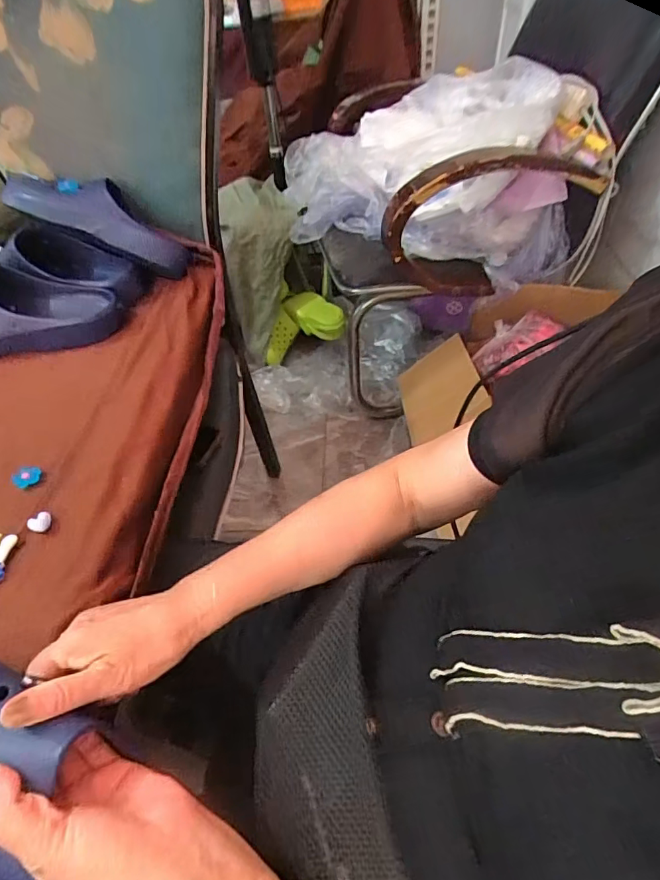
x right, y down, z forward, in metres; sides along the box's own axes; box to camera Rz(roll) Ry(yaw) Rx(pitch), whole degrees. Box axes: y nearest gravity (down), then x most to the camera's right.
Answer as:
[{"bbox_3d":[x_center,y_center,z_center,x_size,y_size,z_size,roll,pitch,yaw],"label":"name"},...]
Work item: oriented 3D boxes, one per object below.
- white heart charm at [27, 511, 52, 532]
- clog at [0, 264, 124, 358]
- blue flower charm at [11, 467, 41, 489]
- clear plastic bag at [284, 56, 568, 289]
[{"bbox_3d":[-0.257,0.073,0.430,0.019,0.007,0.016,-38,56,-27],"label":"white heart charm"},{"bbox_3d":[-0.416,-0.166,0.615,0.285,0.087,0.104,-3,48,1],"label":"clog"},{"bbox_3d":[-0.295,0.035,0.468,0.025,0.006,0.025,-33,54,-24],"label":"blue flower charm"},{"bbox_3d":[0.219,-0.580,1.049,0.609,0.289,0.404,26,54,25],"label":"clear plastic bag"}]

